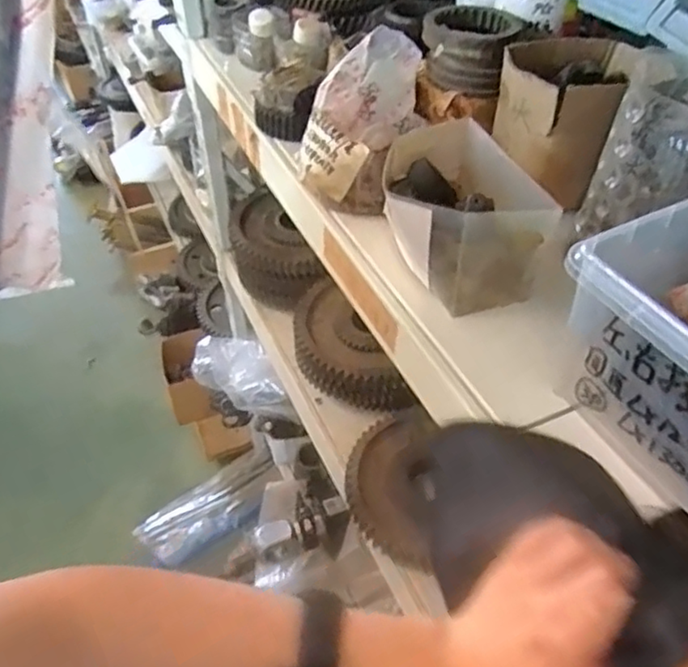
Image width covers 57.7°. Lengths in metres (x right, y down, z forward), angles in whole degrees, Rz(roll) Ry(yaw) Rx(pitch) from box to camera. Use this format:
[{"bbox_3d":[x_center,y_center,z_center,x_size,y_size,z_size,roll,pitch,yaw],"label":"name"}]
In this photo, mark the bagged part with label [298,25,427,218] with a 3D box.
[{"bbox_3d":[0.013,-0.184,0.552,0.104,0.119,0.096,2,46,2],"label":"bagged part with label"}]

